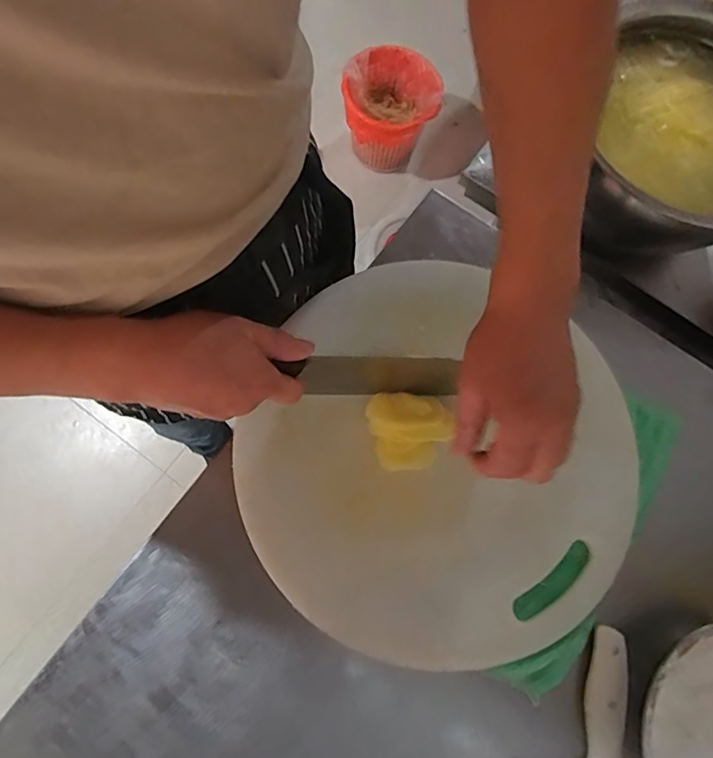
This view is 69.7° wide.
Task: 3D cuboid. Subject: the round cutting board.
[{"bbox_3d":[0.064,0.064,0.472,0.341,0.034,0.340,0,73,-1],"label":"round cutting board"}]

